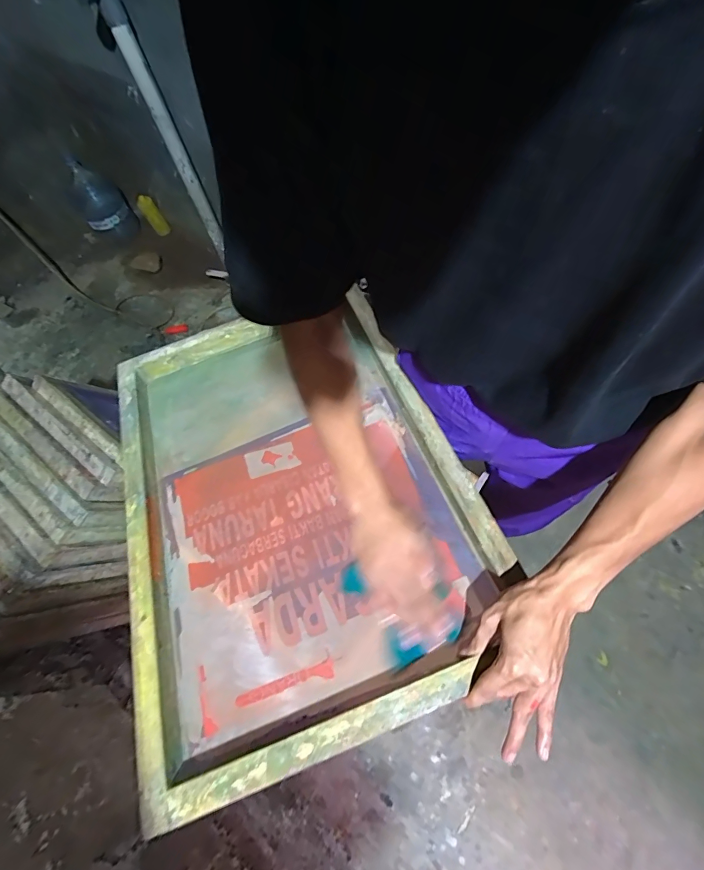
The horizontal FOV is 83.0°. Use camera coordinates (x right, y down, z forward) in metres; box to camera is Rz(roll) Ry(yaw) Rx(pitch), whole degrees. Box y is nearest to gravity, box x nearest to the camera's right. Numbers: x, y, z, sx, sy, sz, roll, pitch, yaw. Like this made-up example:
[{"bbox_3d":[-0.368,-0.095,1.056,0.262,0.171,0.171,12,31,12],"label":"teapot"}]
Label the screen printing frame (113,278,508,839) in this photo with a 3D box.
[{"bbox_3d":[-0.093,0.062,0.575,0.448,0.057,0.632,-21,59,-4],"label":"screen printing frame"}]

